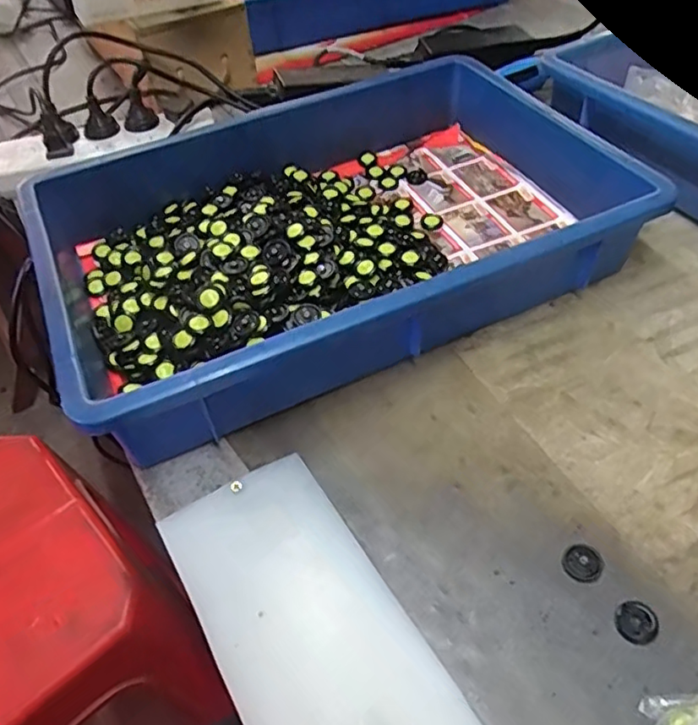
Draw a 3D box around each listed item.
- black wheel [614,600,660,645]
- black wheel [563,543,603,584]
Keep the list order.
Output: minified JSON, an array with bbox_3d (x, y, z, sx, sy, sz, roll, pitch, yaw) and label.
[{"bbox_3d":[0.147,0.132,0.308,0.019,0.006,0.020,-3,49,3],"label":"black wheel"},{"bbox_3d":[0.128,0.109,0.330,0.020,0.006,0.019,-3,49,3],"label":"black wheel"}]

